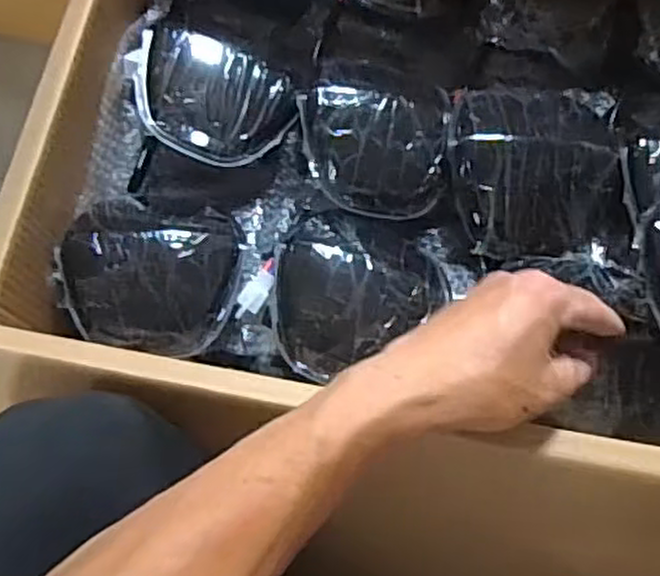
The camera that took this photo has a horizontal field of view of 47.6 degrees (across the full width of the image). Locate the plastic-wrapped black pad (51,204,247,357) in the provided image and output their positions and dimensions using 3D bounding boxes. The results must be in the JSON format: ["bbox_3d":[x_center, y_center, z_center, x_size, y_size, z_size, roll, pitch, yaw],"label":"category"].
[{"bbox_3d":[-0.127,-0.010,0.512,0.121,0.032,0.102,8,74,2],"label":"plastic-wrapped black pad"}]

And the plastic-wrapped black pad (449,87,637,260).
[{"bbox_3d":[0.158,-0.087,0.552,0.137,0.073,0.126,-9,74,-3],"label":"plastic-wrapped black pad"}]

